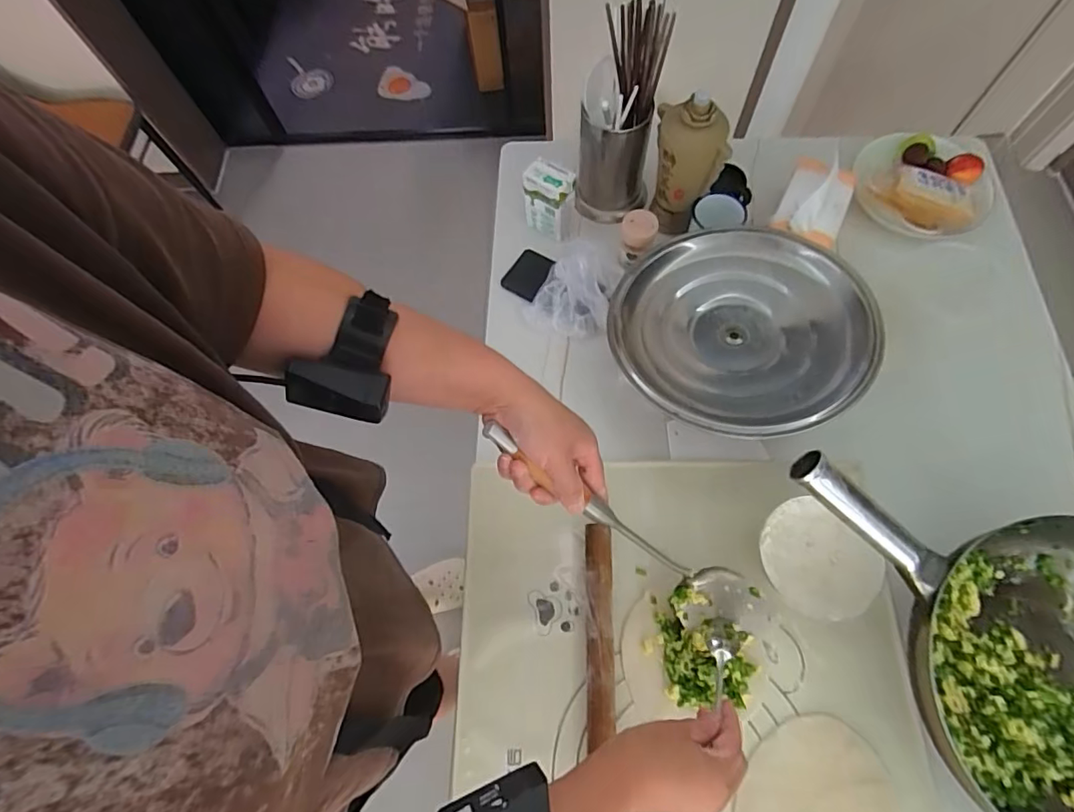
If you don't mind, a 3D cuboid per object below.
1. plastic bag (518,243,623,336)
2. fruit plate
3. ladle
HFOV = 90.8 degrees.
[{"bbox_3d":[0.048,-0.161,0.722,0.111,0.093,0.102,19,71,10],"label":"plastic bag"},{"bbox_3d":[0.564,-0.330,0.772,0.181,0.042,0.184,-1,68,2],"label":"fruit plate"},{"bbox_3d":[0.090,0.127,0.510,0.366,0.069,0.061,40,71,-24],"label":"ladle"}]

